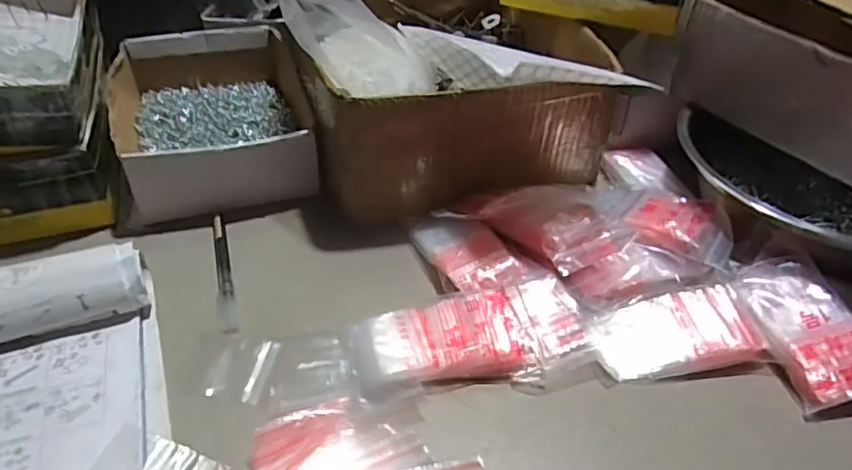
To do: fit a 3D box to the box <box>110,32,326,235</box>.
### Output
[{"bbox_3d":[-0.221,-0.122,0.599,0.166,0.066,0.255,-12,43,-15],"label":"box"}]

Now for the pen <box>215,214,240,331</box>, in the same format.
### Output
[{"bbox_3d":[-0.159,0.027,0.464,0.013,0.007,0.127,-12,43,-15],"label":"pen"}]

